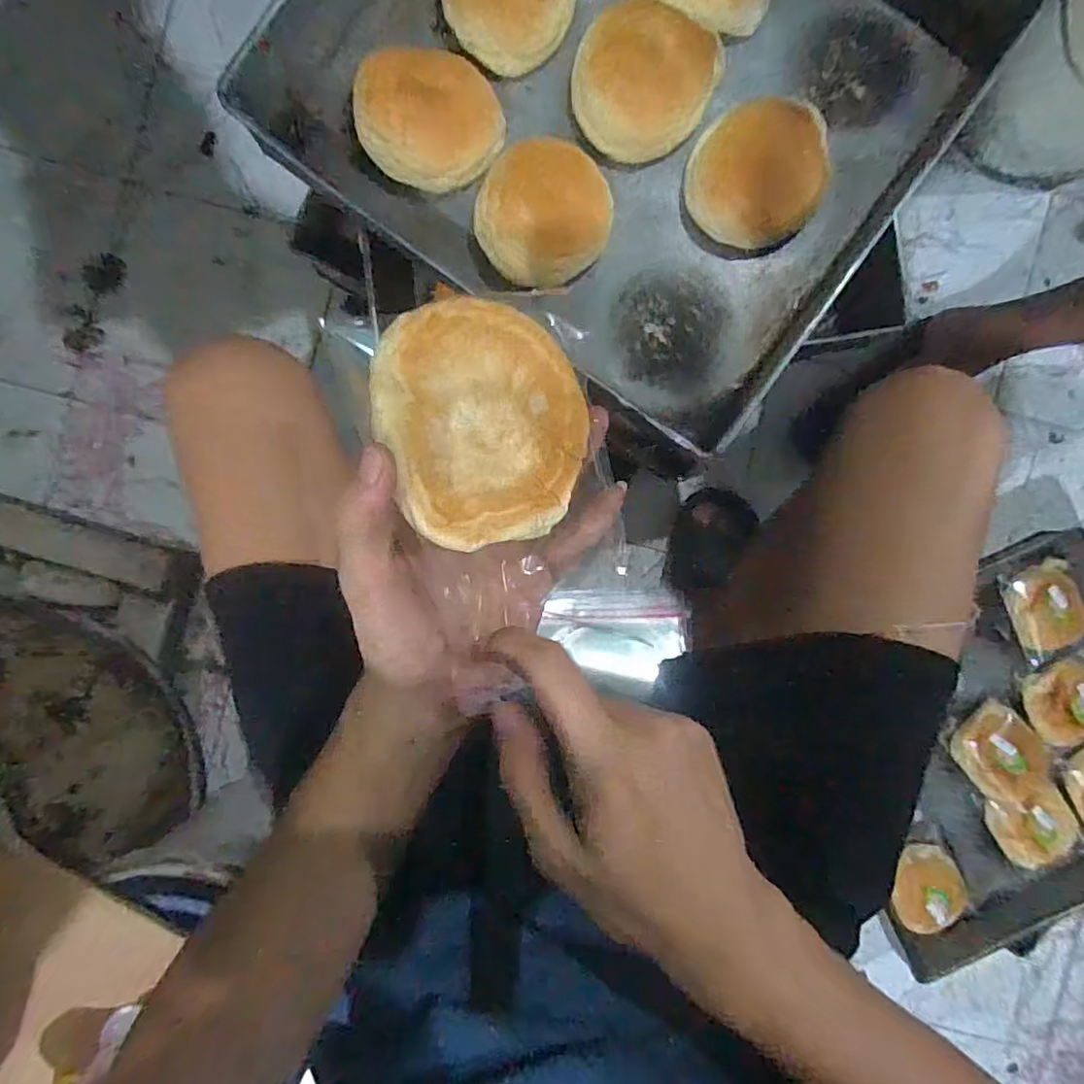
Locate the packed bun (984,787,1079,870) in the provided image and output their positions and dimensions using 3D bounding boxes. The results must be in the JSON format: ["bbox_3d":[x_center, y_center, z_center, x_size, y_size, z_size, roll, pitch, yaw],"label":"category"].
[{"bbox_3d":[0.598,0.345,0.744,0.086,0.032,0.085,0,91,-1],"label":"packed bun"}]

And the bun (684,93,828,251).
[{"bbox_3d":[0.158,-0.262,0.437,0.095,0.044,0.086,-6,91,-1],"label":"bun"}]

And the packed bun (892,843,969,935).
[{"bbox_3d":[0.472,0.416,0.735,0.083,0.031,0.091,2,91,-1],"label":"packed bun"}]

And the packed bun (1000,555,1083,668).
[{"bbox_3d":[0.610,0.081,0.727,0.077,0.042,0.112,-15,91,-1],"label":"packed bun"}]

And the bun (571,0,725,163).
[{"bbox_3d":[0.075,-0.335,0.425,0.105,0.056,0.107,0,91,-1],"label":"bun"}]

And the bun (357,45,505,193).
[{"bbox_3d":[-0.084,-0.299,0.428,0.101,0.038,0.078,27,90,-1],"label":"bun"}]

